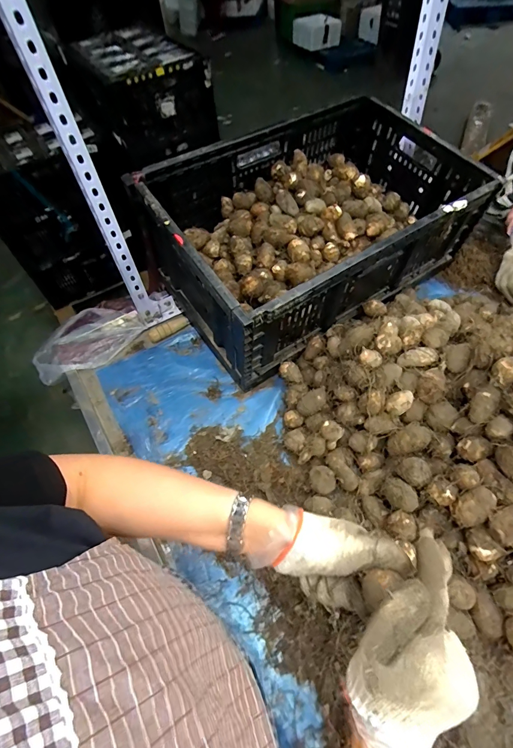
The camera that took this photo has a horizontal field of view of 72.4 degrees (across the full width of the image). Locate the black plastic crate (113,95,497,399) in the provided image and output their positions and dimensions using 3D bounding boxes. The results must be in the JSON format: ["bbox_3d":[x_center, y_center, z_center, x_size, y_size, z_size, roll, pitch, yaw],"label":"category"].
[{"bbox_3d":[0.122,-0.306,0.734,0.600,0.246,0.406,-30,58,-15],"label":"black plastic crate"}]

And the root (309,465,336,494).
[{"bbox_3d":[0.105,0.173,0.568,0.038,0.031,0.041,-15,55,-6],"label":"root"}]

